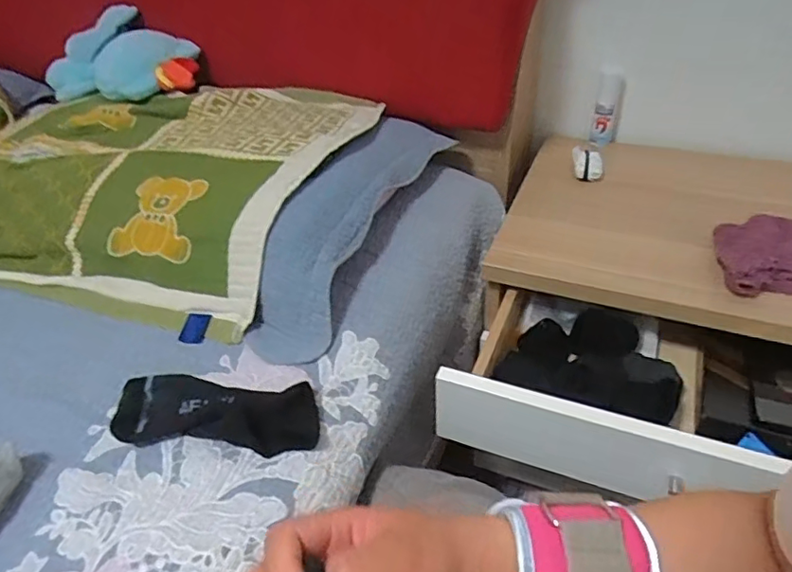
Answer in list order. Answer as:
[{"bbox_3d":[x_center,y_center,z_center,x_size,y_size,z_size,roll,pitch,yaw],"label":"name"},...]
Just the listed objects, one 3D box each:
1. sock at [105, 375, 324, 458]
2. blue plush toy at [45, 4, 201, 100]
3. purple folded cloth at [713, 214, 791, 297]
[{"bbox_3d":[-0.161,0.115,0.520,0.180,0.028,0.070,2,40,5],"label":"sock"},{"bbox_3d":[-0.435,-0.365,0.889,0.256,0.111,0.124,6,41,12],"label":"blue plush toy"},{"bbox_3d":[0.465,-0.039,0.677,0.183,0.035,0.126,-3,40,-1],"label":"purple folded cloth"}]

